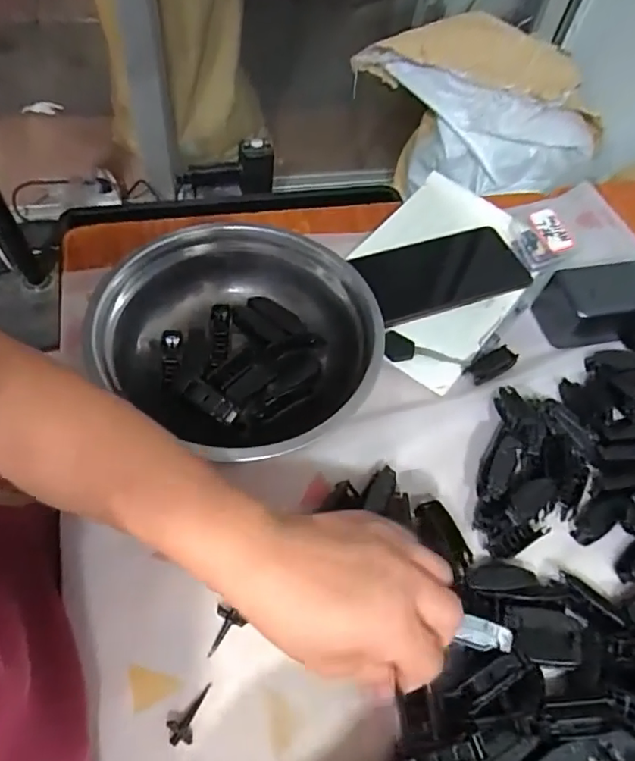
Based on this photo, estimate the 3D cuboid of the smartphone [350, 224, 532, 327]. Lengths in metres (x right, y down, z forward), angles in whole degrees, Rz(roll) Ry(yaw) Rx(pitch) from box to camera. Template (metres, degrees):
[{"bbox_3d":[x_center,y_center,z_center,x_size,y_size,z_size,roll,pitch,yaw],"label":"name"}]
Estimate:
[{"bbox_3d":[0.115,-0.099,0.499,0.148,0.016,0.078,-16,61,-16],"label":"smartphone"}]

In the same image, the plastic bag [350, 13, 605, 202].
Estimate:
[{"bbox_3d":[0.298,-0.498,1.063,0.470,0.283,0.192,23,58,8],"label":"plastic bag"}]

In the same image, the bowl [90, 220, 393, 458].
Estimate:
[{"bbox_3d":[-0.052,-0.032,0.412,0.179,0.062,0.180,3,57,-5],"label":"bowl"}]

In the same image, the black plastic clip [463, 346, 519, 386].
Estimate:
[{"bbox_3d":[0.144,-0.013,0.450,0.043,0.009,0.022,-20,62,-18],"label":"black plastic clip"}]

